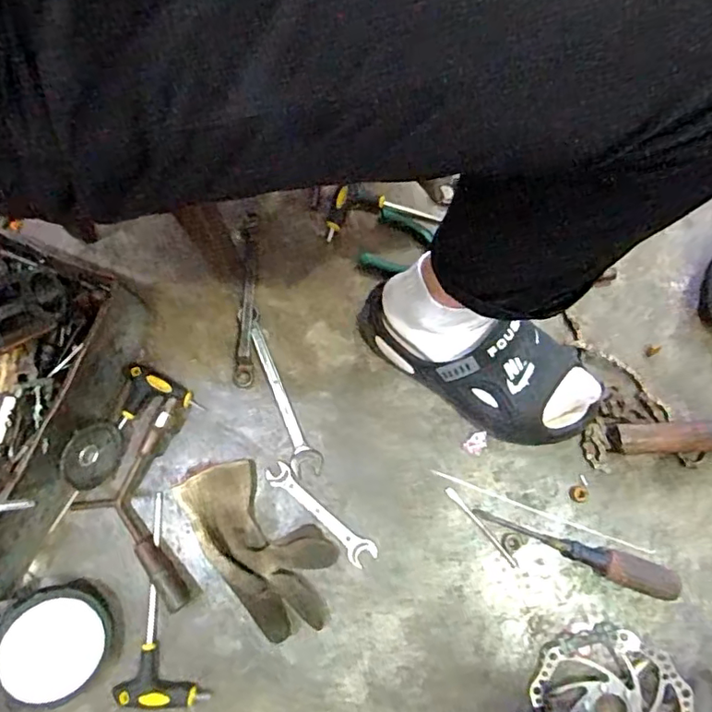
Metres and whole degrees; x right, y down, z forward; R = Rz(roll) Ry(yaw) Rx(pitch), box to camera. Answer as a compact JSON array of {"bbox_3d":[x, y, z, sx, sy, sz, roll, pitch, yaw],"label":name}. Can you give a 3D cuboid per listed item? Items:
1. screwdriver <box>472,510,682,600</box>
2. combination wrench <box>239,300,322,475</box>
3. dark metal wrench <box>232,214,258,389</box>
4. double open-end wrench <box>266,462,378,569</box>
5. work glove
[{"bbox_3d":[0.235,0.206,0.595,0.215,0.028,0.031,20,78,6],"label":"screwdriver"},{"bbox_3d":[-0.089,0.038,0.650,0.032,0.008,0.208,-21,77,-4],"label":"combination wrench"},{"bbox_3d":[-0.130,-0.068,0.673,0.022,0.010,0.213,1,77,1],"label":"dark metal wrench"},{"bbox_3d":[-0.040,0.174,0.620,0.147,0.004,0.029,42,81,10],"label":"double open-end wrench"},{"bbox_3d":[-0.102,0.197,0.597,0.108,0.039,0.196,-38,79,-7],"label":"work glove"}]

